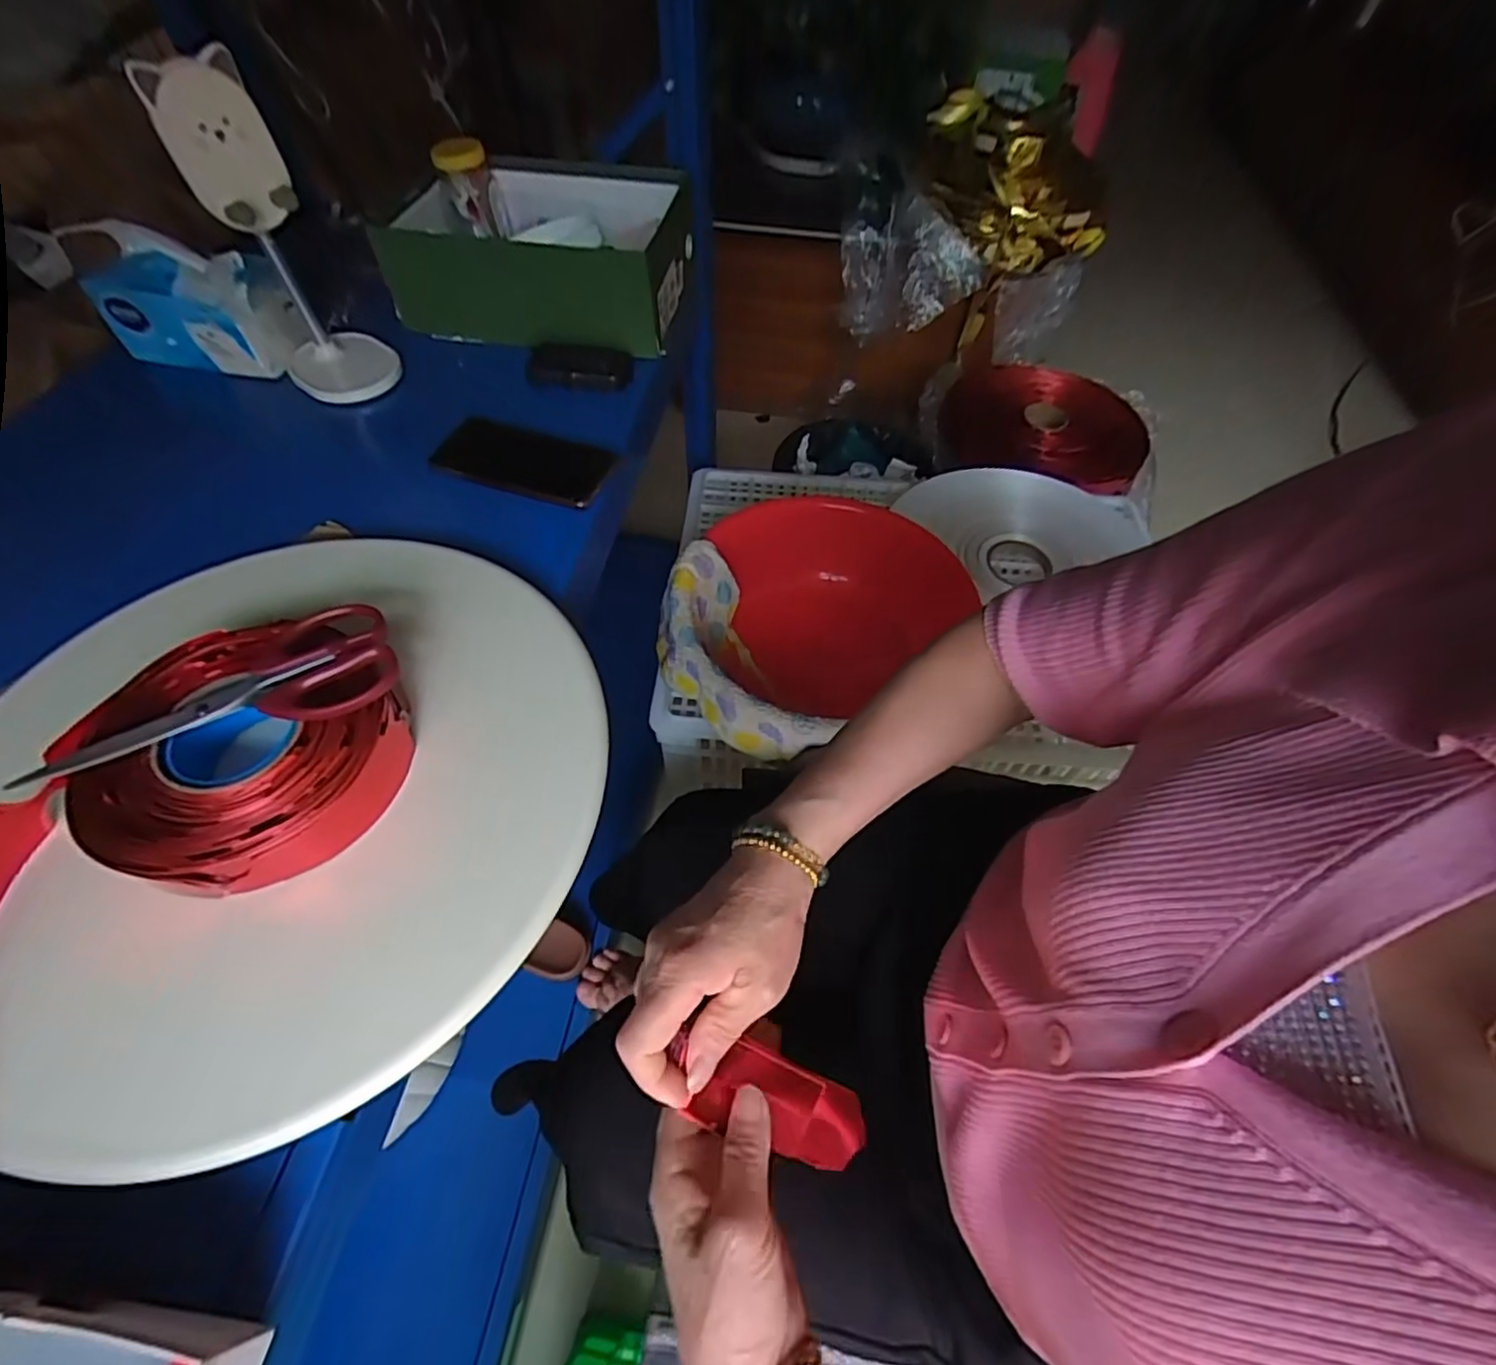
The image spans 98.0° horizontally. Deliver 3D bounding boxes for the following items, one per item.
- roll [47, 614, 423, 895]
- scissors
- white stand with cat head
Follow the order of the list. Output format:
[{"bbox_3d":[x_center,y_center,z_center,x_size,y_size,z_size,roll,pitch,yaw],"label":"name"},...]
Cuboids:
[{"bbox_3d":[-0.307,0.042,0.398,0.179,0.050,0.161,27,60,15],"label":"roll"},{"bbox_3d":[-0.321,0.002,0.396,0.198,0.015,0.079,-14,58,-11],"label":"scissors"},{"bbox_3d":[-0.426,-0.399,0.600,0.100,0.253,0.096,-26,61,-18],"label":"white stand with cat head"}]

